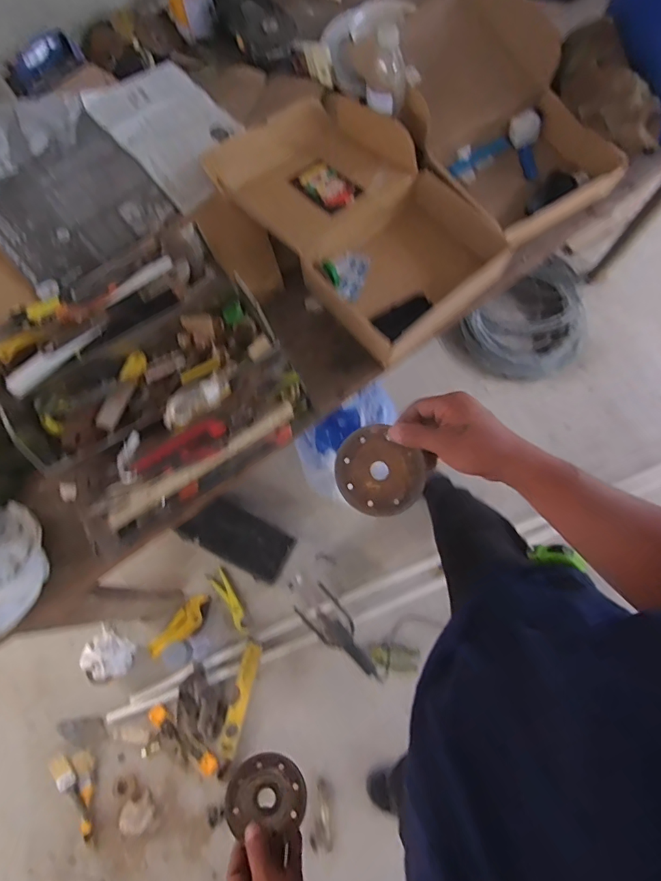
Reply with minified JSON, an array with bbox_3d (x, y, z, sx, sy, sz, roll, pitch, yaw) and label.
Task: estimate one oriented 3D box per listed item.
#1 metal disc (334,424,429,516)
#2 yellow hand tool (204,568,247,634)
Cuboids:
[{"bbox_3d":[0.053,0.036,0.511,0.099,0.004,0.089,37,100,6],"label":"metal disc"},{"bbox_3d":[-0.308,0.497,1.432,0.053,0.028,0.204,-32,75,-8],"label":"yellow hand tool"}]

